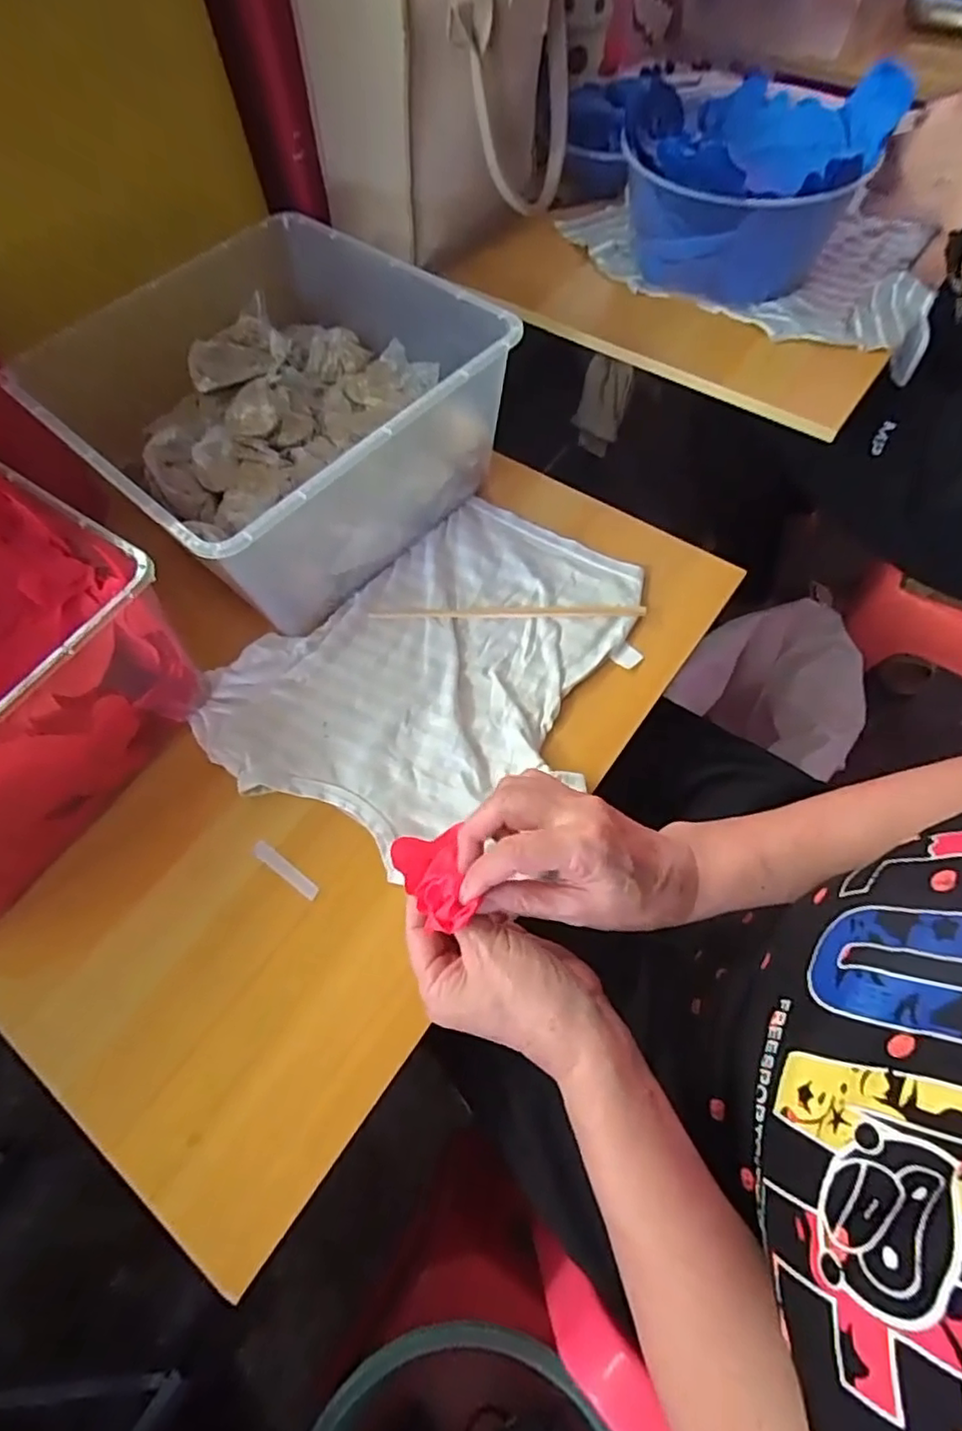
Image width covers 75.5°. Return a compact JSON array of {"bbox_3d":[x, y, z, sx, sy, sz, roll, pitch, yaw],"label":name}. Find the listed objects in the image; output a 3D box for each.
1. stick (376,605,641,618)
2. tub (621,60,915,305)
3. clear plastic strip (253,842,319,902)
[{"bbox_3d":[0.022,-0.085,0.510,0.222,0.006,0.009,-1,63,2],"label":"stick"},{"bbox_3d":[0.248,-0.502,0.598,0.205,0.122,0.221,-1,63,2],"label":"tub"},{"bbox_3d":[-0.137,0.107,0.433,0.058,0.004,0.011,32,69,17],"label":"clear plastic strip"}]

